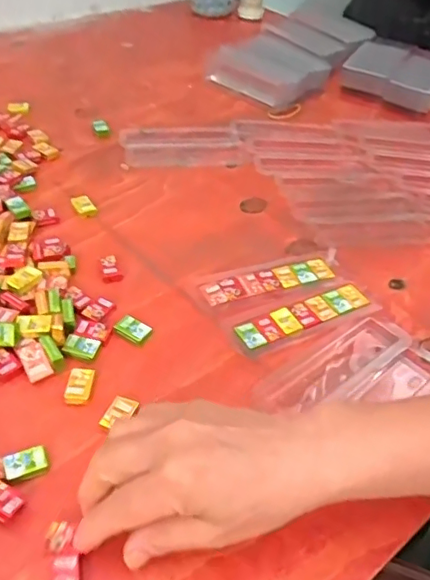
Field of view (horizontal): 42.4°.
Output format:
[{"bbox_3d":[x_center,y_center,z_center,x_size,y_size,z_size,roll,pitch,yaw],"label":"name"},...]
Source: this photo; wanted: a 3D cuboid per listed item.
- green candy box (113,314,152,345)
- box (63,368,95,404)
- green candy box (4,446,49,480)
[{"bbox_3d":[-0.064,0.029,0.431,0.026,0.005,0.019,27,47,21],"label":"green candy box"},{"bbox_3d":[-0.096,0.067,0.390,0.018,0.007,0.026,4,43,-1],"label":"box"},{"bbox_3d":[-0.116,0.107,0.342,0.025,0.007,0.016,-15,47,-20],"label":"green candy box"}]

